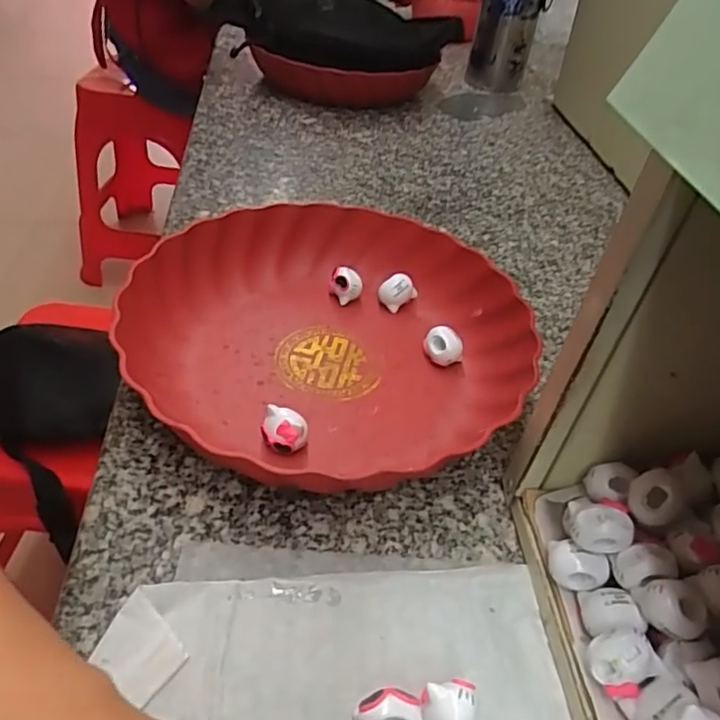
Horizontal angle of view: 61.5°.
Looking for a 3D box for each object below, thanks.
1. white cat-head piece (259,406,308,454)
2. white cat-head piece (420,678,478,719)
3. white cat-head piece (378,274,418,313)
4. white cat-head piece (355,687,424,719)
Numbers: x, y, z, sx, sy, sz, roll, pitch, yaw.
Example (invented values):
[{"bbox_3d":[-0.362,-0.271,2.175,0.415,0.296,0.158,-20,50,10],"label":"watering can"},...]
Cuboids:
[{"bbox_3d":[-0.041,0.040,0.330,0.024,0.021,0.021,2,42,-6],"label":"white cat-head piece"},{"bbox_3d":[0.035,0.136,0.231,0.021,0.026,0.017,-1,42,-10],"label":"white cat-head piece"},{"bbox_3d":[0.027,-0.046,0.432,0.026,0.027,0.016,9,42,1],"label":"white cat-head piece"},{"bbox_3d":[0.011,0.138,0.229,0.026,0.019,0.019,4,42,-3],"label":"white cat-head piece"}]

